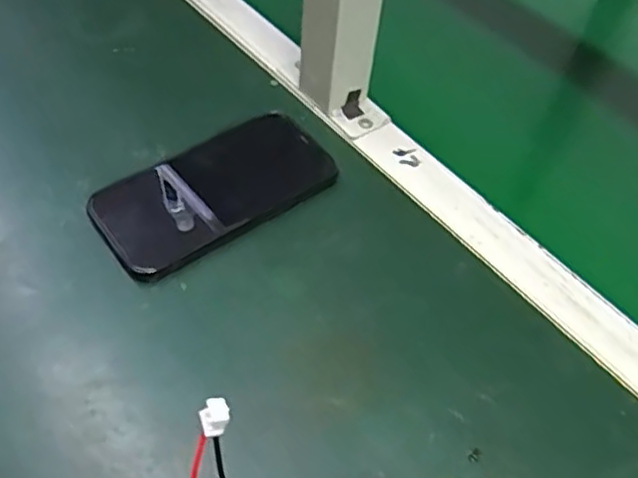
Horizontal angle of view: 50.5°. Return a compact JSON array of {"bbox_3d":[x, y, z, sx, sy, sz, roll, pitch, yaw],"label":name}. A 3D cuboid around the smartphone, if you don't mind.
[{"bbox_3d":[-0.068,-0.034,0.452,0.158,0.016,0.079,-29,60,-25],"label":"smartphone"}]

